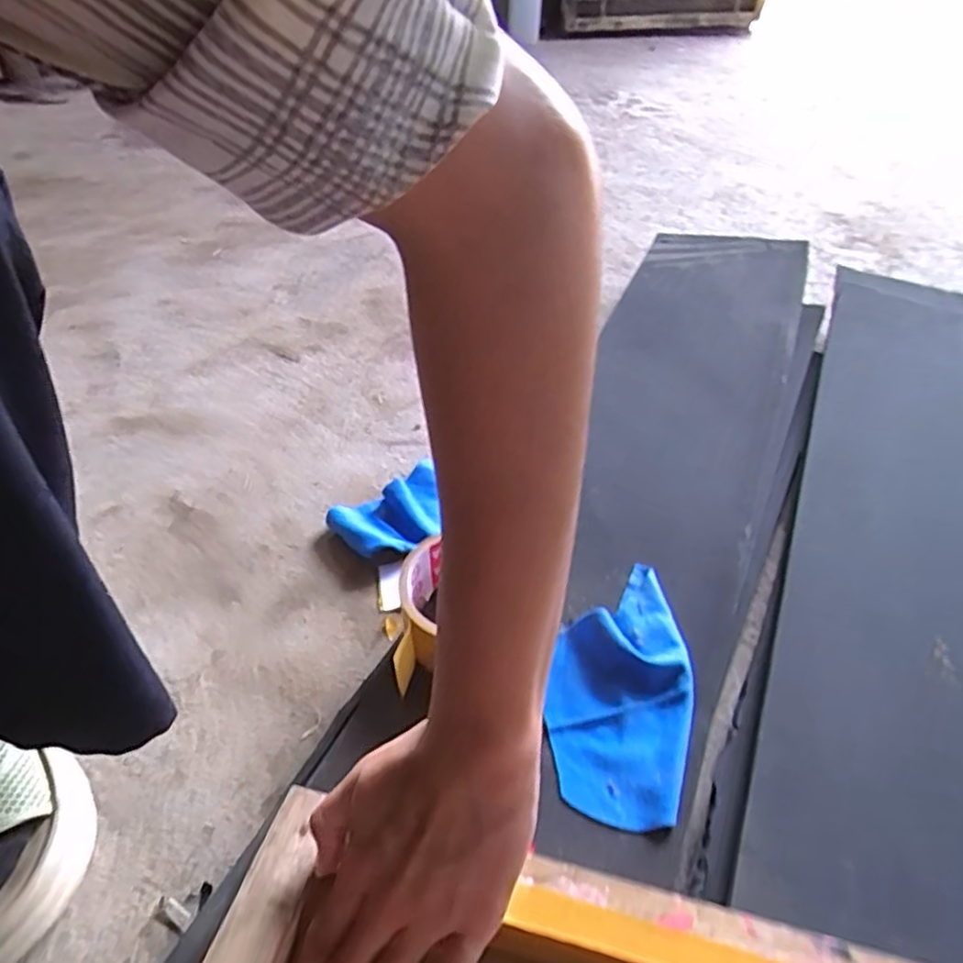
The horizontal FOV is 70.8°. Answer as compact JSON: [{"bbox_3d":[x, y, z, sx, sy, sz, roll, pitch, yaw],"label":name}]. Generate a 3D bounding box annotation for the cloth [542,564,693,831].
[{"bbox_3d":[0.083,0.116,0.404,0.079,0.023,0.159,9,43,9],"label":"cloth"}]

